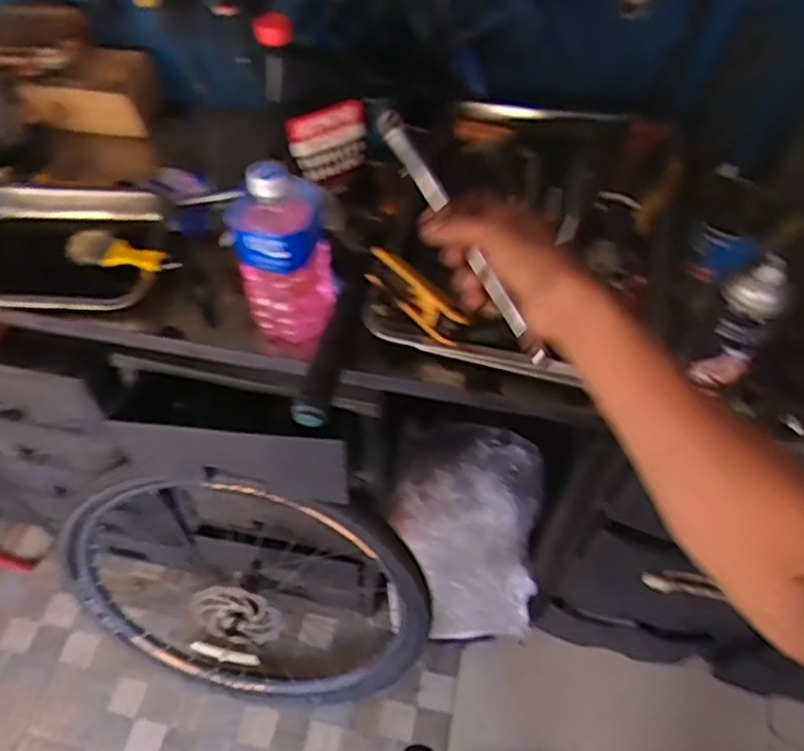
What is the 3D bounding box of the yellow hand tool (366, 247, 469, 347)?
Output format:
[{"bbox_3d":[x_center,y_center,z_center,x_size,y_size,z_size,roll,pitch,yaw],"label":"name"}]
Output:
[{"bbox_3d":[0.013,-0.079,0.690,0.031,0.030,0.126,-36,63,-24],"label":"yellow hand tool"}]

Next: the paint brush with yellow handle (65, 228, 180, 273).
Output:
[{"bbox_3d":[-0.331,-0.143,0.816,0.175,0.015,0.048,16,55,26],"label":"paint brush with yellow handle"}]

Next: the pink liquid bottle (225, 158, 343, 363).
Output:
[{"bbox_3d":[-0.120,-0.121,0.721,0.086,0.215,0.087,5,56,3],"label":"pink liquid bottle"}]

